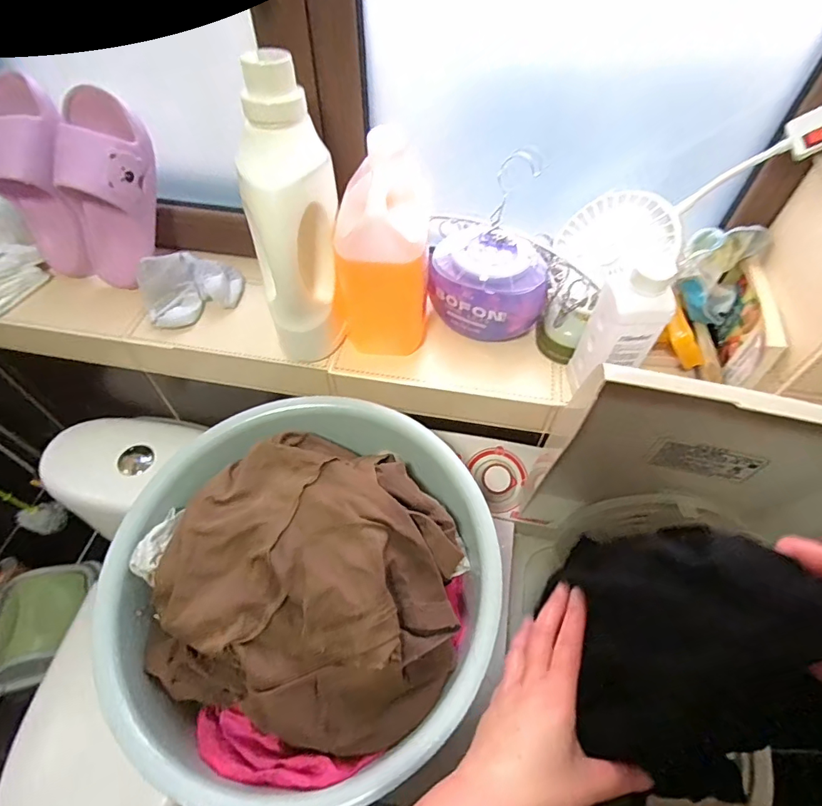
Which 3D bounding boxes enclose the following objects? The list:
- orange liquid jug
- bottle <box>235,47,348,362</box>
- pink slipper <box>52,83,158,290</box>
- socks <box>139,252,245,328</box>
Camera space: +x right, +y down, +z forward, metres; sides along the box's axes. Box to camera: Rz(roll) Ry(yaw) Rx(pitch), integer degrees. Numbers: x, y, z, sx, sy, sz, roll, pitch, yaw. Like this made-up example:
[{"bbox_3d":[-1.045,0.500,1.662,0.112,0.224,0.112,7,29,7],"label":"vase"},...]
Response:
[{"bbox_3d":[-0.031,-0.182,0.604,0.104,0.234,0.132,5,55,2],"label":"orange liquid jug"},{"bbox_3d":[-0.136,-0.196,0.553,0.101,0.305,0.119,-2,55,-3],"label":"bottle"},{"bbox_3d":[-0.415,-0.282,0.664,0.110,0.248,0.089,9,39,-6],"label":"pink slipper"},{"bbox_3d":[-0.324,-0.176,0.702,0.139,0.055,0.099,-27,60,-18],"label":"socks"}]

